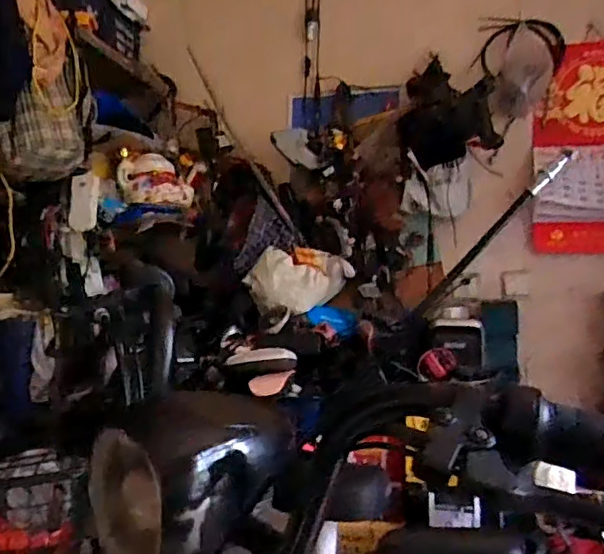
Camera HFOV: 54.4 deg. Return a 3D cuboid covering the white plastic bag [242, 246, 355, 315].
[{"bbox_3d":[-0.009,0.012,1.828,0.276,0.183,0.191,4,-5,-35],"label":"white plastic bag"}]

